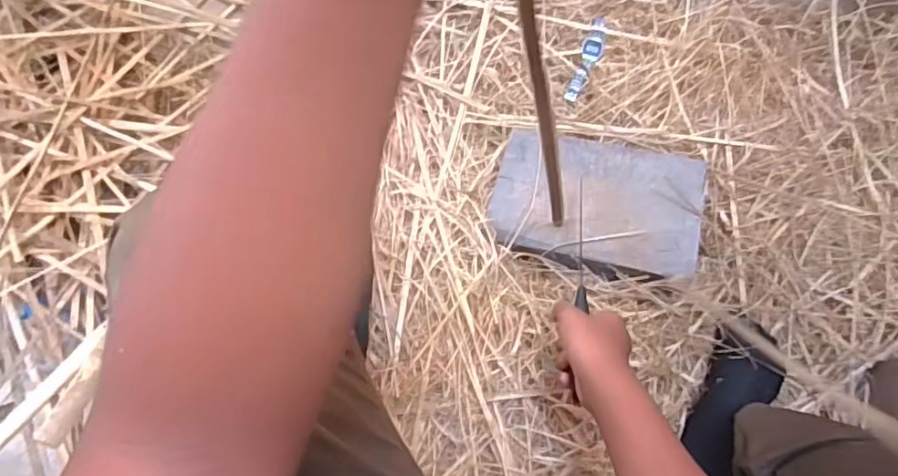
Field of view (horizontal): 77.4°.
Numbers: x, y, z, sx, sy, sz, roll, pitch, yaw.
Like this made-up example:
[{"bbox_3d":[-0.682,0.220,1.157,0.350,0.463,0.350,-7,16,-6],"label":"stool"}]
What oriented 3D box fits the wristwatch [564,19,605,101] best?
[{"bbox_3d":[0.220,-0.282,0.885,0.032,0.026,0.139,22,86,9],"label":"wristwatch"}]

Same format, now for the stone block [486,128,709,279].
[{"bbox_3d":[0.200,-0.050,0.762,0.268,0.043,0.180,15,65,6],"label":"stone block"}]

